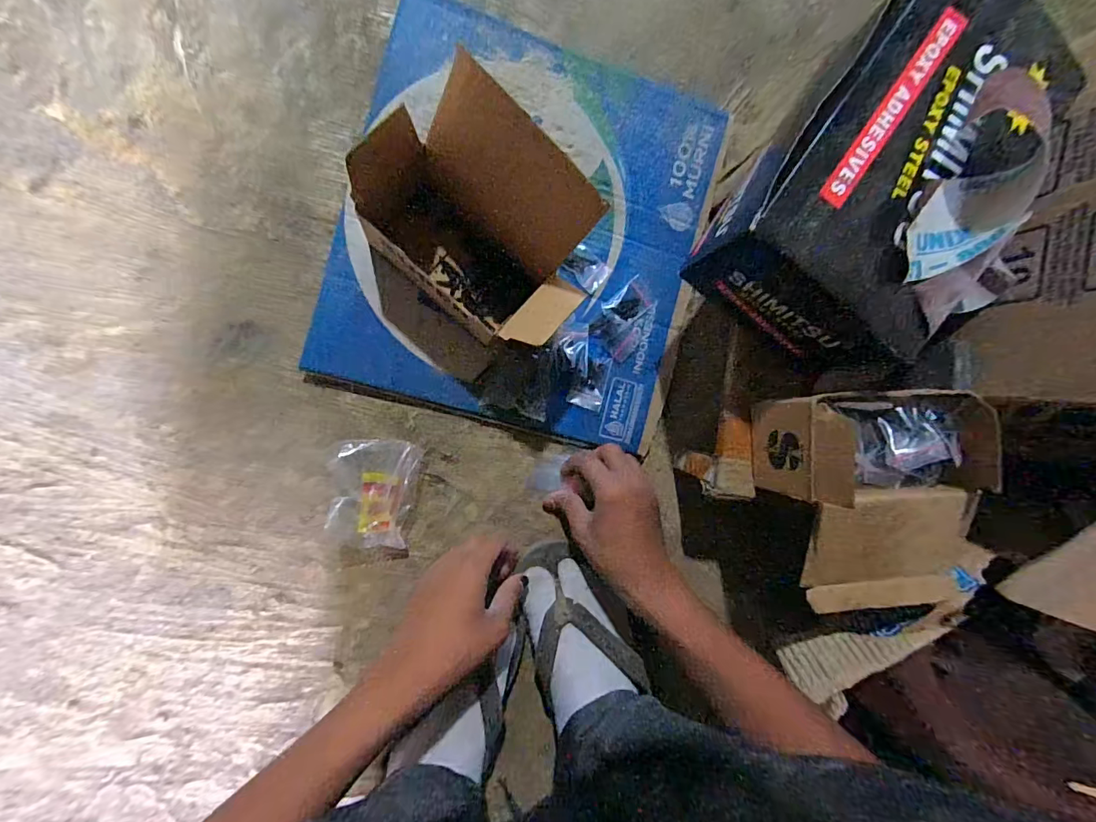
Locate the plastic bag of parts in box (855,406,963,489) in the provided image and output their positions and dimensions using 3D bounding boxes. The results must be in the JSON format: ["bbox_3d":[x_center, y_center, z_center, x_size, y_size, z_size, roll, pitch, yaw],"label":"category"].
[{"bbox_3d":[0.260,0.027,0.337,0.074,0.024,0.057,2,93,-10],"label":"plastic bag of parts in box"}]

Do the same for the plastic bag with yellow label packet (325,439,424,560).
[{"bbox_3d":[-0.154,0.076,0.407,0.073,0.020,0.101,8,90,-9],"label":"plastic bag with yellow label packet"}]

